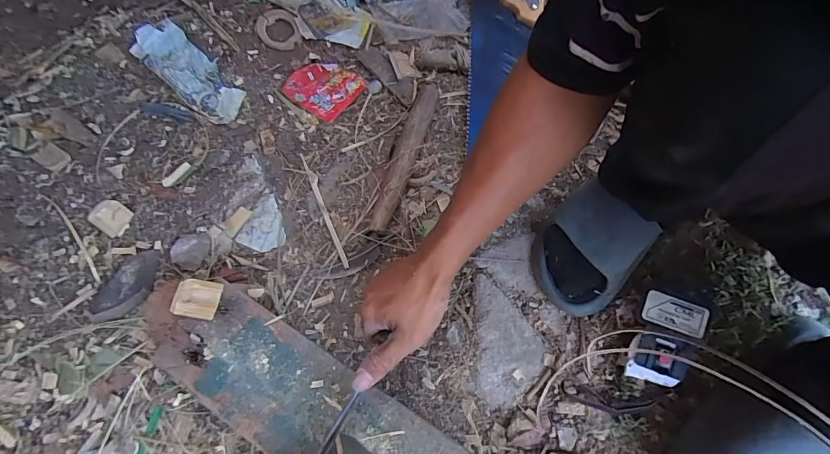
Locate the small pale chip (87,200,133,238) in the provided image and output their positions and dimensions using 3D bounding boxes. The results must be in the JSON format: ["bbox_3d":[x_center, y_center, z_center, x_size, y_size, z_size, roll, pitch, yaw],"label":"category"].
[{"bbox_3d":[-0.396,-0.014,0.531,0.053,0.011,0.040,33,70,10],"label":"small pale chip"}]

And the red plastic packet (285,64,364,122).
[{"bbox_3d":[-0.142,-0.227,0.641,0.098,0.019,0.099,35,71,11],"label":"red plastic packet"}]

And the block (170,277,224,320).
[{"bbox_3d":[-0.245,0.080,0.455,0.052,0.008,0.040,8,68,1],"label":"block"}]

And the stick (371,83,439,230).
[{"bbox_3d":[-0.013,-0.110,0.583,0.034,0.033,0.262,17,68,5],"label":"stick"}]

